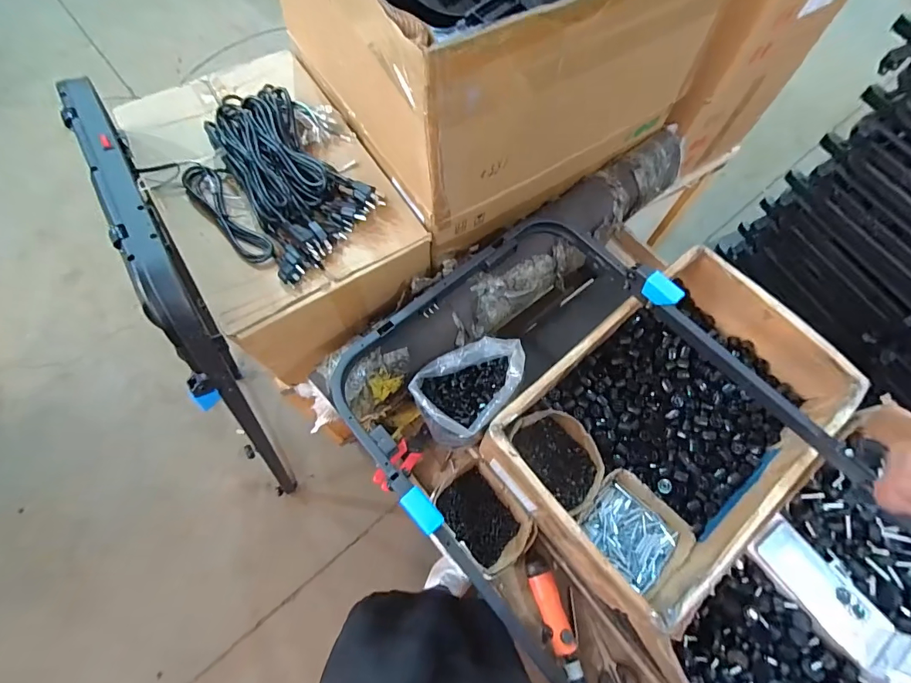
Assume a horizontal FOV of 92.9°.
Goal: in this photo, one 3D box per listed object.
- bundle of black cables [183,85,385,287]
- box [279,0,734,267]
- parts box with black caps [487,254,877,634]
[{"bbox_3d":[-0.291,-0.261,0.702,0.237,0.058,0.330,-38,73,-16],"label":"bundle of black cables"},{"bbox_3d":[0.055,-0.553,0.733,0.575,0.346,0.531,-34,72,-14],"label":"box"},{"bbox_3d":[0.351,0.126,0.722,0.530,0.144,0.356,-38,73,-15],"label":"parts box with black caps"}]

